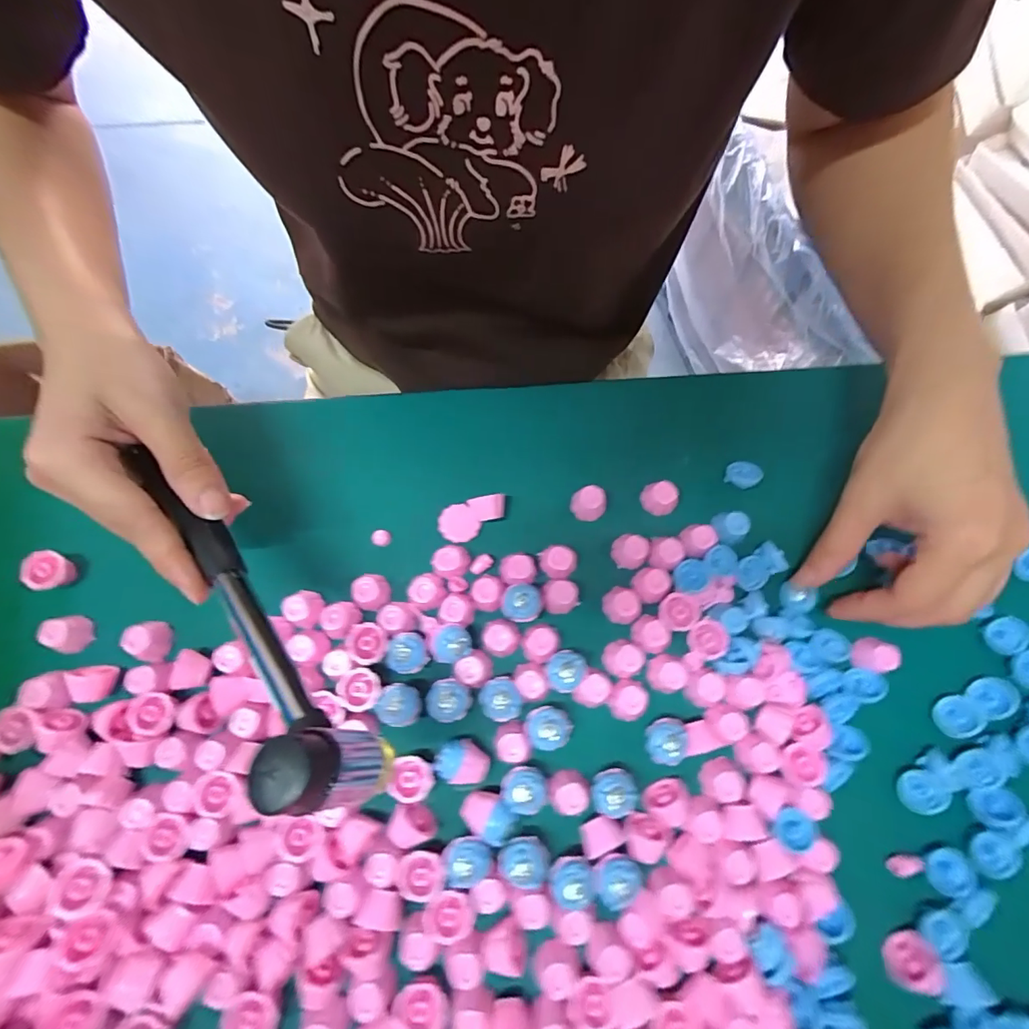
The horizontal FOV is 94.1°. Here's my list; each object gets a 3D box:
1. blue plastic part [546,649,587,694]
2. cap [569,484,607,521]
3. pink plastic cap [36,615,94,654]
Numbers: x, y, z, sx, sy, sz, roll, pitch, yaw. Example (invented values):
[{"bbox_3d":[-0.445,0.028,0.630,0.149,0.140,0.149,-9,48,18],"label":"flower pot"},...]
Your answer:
[{"bbox_3d":[0.027,0.082,0.252,0.019,0.014,0.021,5,75,0],"label":"blue plastic part"},{"bbox_3d":[0.044,-0.006,0.283,0.018,0.015,0.017,0,75,-1],"label":"cap"},{"bbox_3d":[-0.239,0.064,0.254,0.014,0.018,0.018,-11,75,-4],"label":"pink plastic cap"}]

